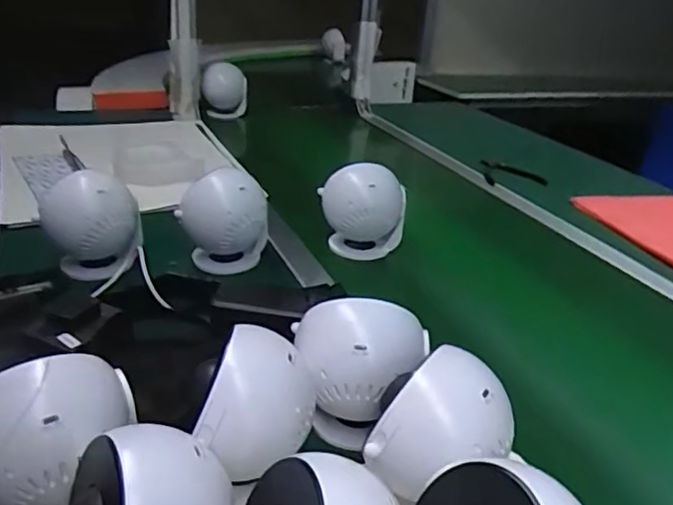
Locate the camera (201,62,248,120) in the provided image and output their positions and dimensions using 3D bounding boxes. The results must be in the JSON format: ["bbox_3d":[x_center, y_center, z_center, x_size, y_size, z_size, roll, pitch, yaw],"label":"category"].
[{"bbox_3d":[-0.277,-0.395,1.466,0.107,0.120,0.107,-2,27,-11],"label":"camera"}]

